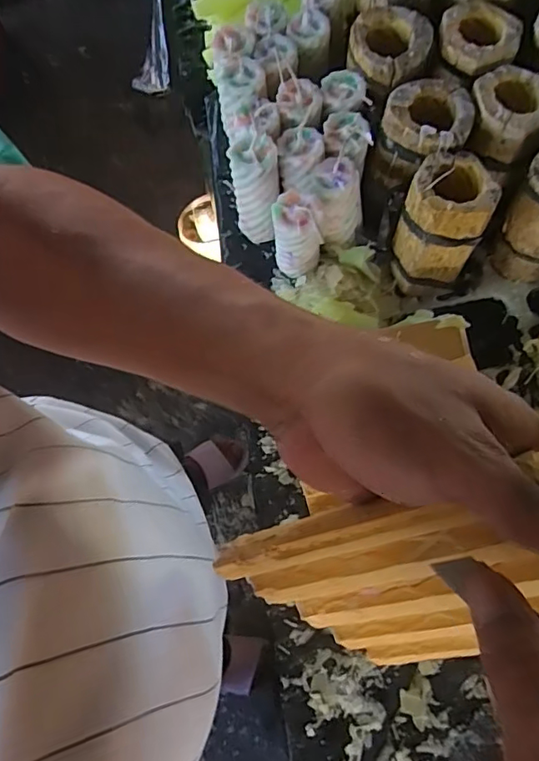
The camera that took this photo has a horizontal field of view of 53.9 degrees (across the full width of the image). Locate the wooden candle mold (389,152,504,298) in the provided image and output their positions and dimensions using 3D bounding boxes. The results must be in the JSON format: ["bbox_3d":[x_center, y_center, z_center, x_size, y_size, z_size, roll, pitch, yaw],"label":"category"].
[{"bbox_3d":[0.196,-0.176,0.604,0.095,0.124,0.099,0,73,1],"label":"wooden candle mold"}]

